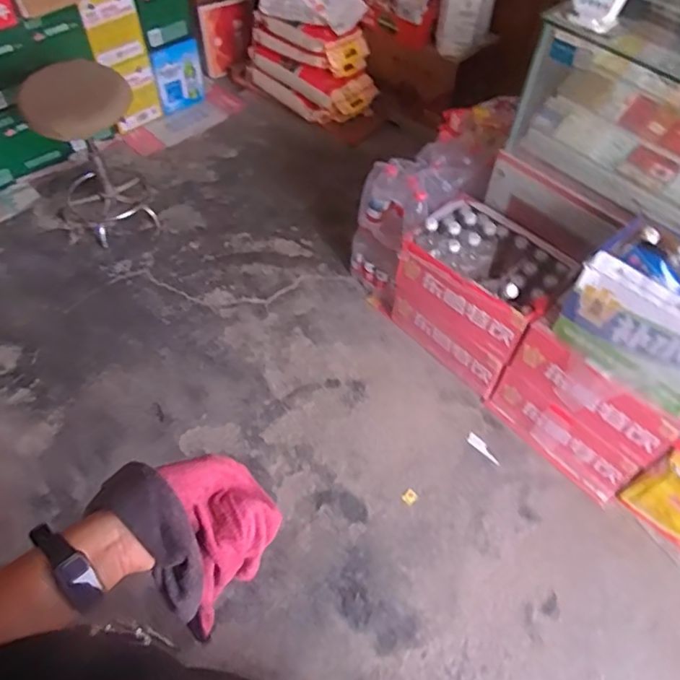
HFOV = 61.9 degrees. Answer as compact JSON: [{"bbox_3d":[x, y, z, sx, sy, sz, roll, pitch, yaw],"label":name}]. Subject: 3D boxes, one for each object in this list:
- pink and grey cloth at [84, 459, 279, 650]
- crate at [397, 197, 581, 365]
[{"bbox_3d":[-0.142,0.176,0.544,0.113,0.172,0.138,36,67,23],"label":"pink and grey cloth"},{"bbox_3d":[0.391,-0.183,1.539,0.393,0.185,0.254,38,62,22],"label":"crate"}]

